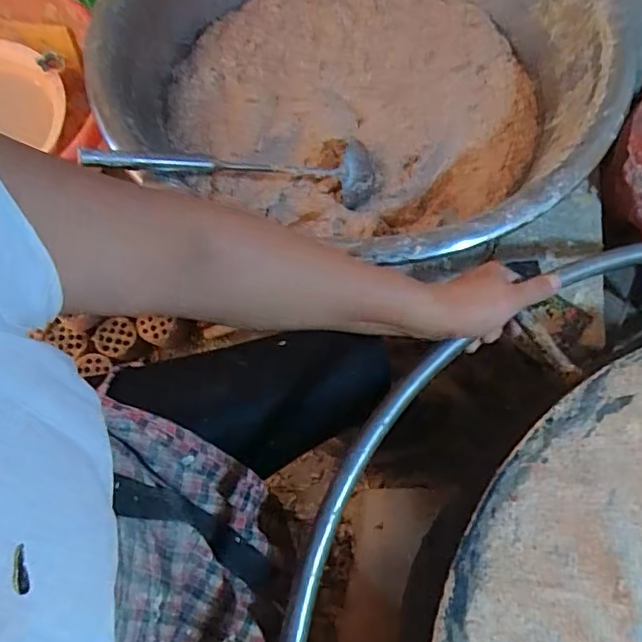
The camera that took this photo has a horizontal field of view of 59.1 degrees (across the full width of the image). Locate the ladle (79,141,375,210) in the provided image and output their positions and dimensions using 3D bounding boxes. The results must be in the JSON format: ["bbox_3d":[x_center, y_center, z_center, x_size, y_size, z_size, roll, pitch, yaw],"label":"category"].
[{"bbox_3d":[-0.077,-0.178,0.641,0.362,0.037,0.088,-7,65,-36],"label":"ladle"}]

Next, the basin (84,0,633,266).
[{"bbox_3d":[0.055,-0.366,0.740,0.634,0.177,0.527,34,73,13],"label":"basin"}]

